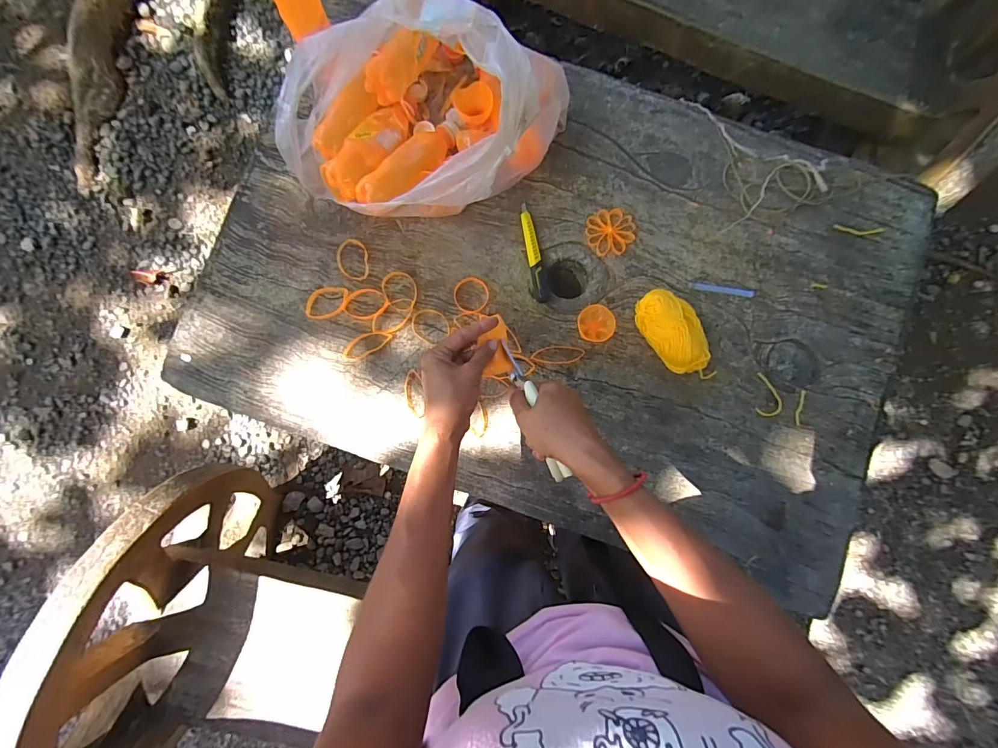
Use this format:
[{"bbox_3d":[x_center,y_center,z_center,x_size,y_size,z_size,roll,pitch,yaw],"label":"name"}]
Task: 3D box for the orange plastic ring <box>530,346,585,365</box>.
[{"bbox_3d":[0.079,-0.025,0.569,0.071,0.004,0.025,2,87,0],"label":"orange plastic ring"}]

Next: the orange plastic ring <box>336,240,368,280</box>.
[{"bbox_3d":[-0.198,-0.155,0.575,0.042,0.006,0.058,-4,87,0],"label":"orange plastic ring"}]

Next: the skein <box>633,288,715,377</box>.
[{"bbox_3d":[0.229,-0.047,0.548,0.062,0.057,0.132,-31,87,-1],"label":"skein"}]

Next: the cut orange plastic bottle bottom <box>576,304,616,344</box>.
[{"bbox_3d":[0.128,-0.067,0.561,0.047,0.014,0.049,0,87,0],"label":"cut orange plastic bottle bottom"}]

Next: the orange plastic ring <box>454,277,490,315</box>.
[{"bbox_3d":[-0.037,-0.106,0.571,0.047,0.004,0.049,0,87,0],"label":"orange plastic ring"}]

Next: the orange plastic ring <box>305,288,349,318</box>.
[{"bbox_3d":[-0.230,-0.095,0.567,0.056,0.004,0.041,-5,87,0],"label":"orange plastic ring"}]

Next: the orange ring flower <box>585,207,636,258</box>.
[{"bbox_3d":[0.153,-0.193,0.578,0.065,0.009,0.062,-8,87,0],"label":"orange ring flower"}]

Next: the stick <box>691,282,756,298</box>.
[{"bbox_3d":[0.303,-0.114,0.575,0.087,0.004,0.010,9,89,1],"label":"stick"}]

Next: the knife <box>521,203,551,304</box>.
[{"bbox_3d":[0.048,-0.165,0.574,0.022,0.016,0.136,-12,87,0],"label":"knife"}]

